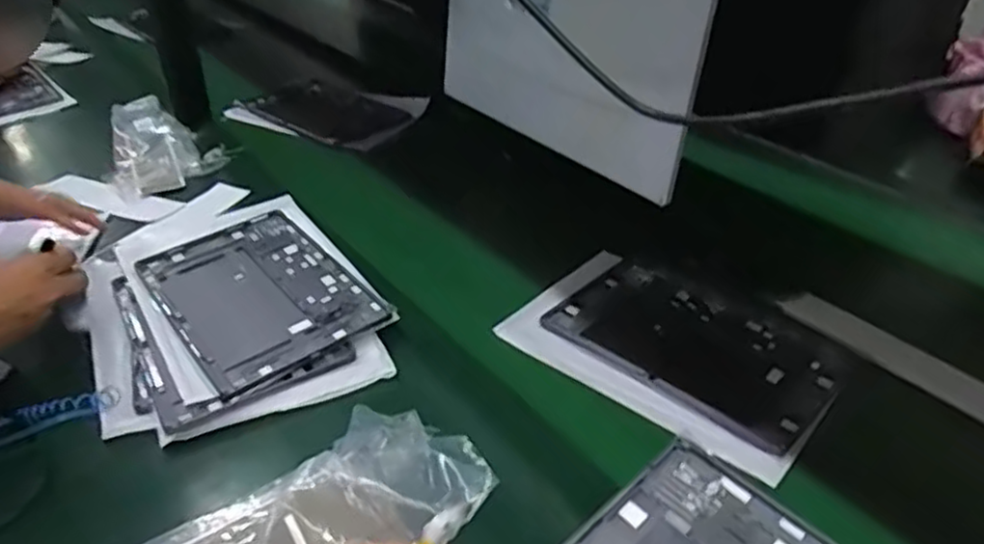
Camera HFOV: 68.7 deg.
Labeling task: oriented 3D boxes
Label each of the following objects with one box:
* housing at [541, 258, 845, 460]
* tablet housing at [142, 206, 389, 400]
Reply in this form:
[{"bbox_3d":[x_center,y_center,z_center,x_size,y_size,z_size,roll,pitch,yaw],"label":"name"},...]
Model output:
[{"bbox_3d":[0.192,0.065,0.687,0.250,0.008,0.157,28,44,32],"label":"housing"},{"bbox_3d":[-0.233,0.018,0.715,0.165,0.009,0.255,-27,44,-28],"label":"tablet housing"}]

